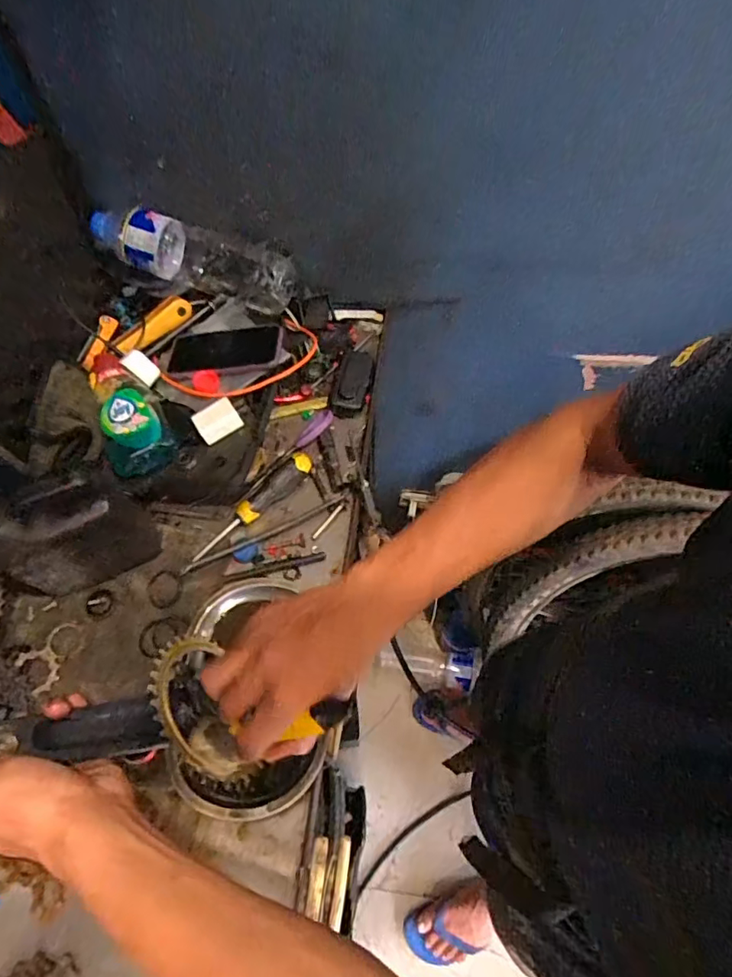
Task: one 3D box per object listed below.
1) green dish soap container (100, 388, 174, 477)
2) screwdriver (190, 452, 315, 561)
[{"bbox_3d":[-0.269,-0.069,0.623,0.074,0.054,0.090,-15,59,-9],"label":"green dish soap container"},{"bbox_3d":[-0.139,0.018,0.654,0.034,0.025,0.181,38,66,22],"label":"screwdriver"}]

